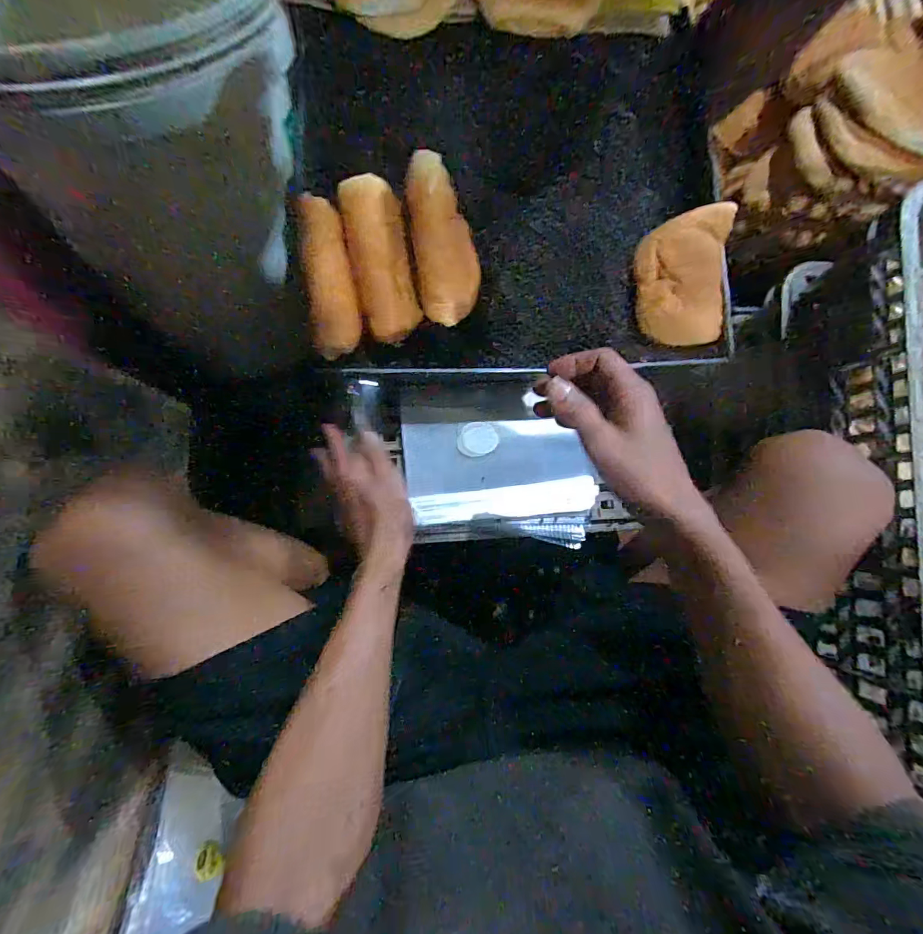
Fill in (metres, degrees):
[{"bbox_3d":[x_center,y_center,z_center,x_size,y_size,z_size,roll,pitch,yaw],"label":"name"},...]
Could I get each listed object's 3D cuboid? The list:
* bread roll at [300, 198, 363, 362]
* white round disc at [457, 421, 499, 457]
[{"bbox_3d":[-0.123,-0.174,0.425,0.046,0.032,0.135,-6,102,-5],"label":"bread roll"},{"bbox_3d":[0.019,-0.032,0.502,0.045,0.006,0.038,-11,84,-6],"label":"white round disc"}]

